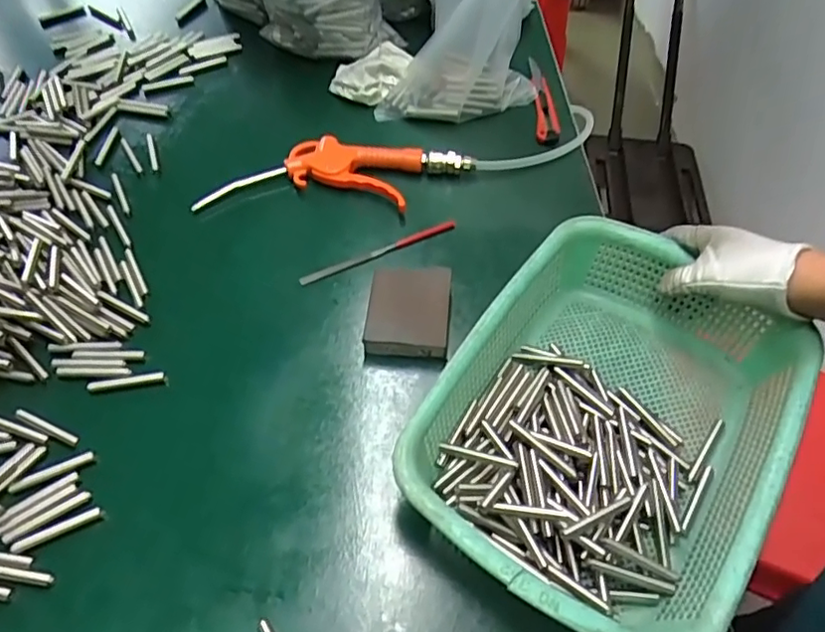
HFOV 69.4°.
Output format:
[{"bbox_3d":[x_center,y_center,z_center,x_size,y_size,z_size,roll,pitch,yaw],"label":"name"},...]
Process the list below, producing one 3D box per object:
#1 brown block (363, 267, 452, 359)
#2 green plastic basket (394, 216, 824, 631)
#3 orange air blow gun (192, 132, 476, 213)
[{"bbox_3d":[-0.003,-0.005,0.516,0.069,0.025,0.086,6,57,1],"label":"brown block"},{"bbox_3d":[0.138,0.074,0.429,0.211,0.072,0.283,31,61,17],"label":"green plastic basket"},{"bbox_3d":[-0.075,-0.143,0.606,0.272,0.033,0.096,5,56,0],"label":"orange air blow gun"}]

